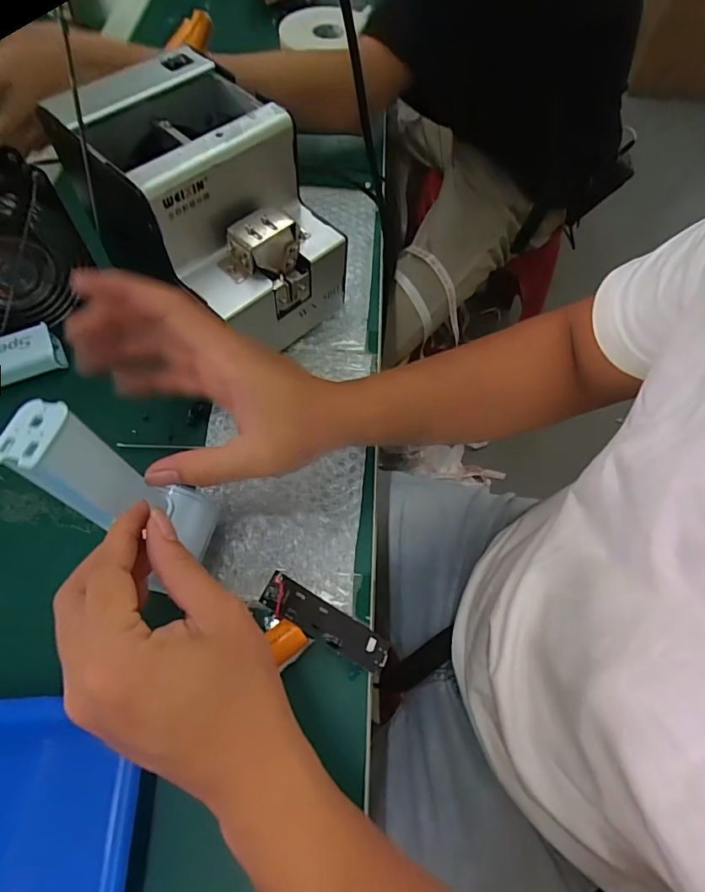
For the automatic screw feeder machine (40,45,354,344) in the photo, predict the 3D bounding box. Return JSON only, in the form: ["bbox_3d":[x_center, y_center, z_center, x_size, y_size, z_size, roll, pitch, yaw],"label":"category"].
[{"bbox_3d":[-0.108,-0.183,0.383,0.125,0.147,0.183,-40,70,-19],"label":"automatic screw feeder machine"}]

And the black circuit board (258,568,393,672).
[{"bbox_3d":[-0.016,0.113,0.310,0.091,0.007,0.026,34,49,-9],"label":"black circuit board"}]

